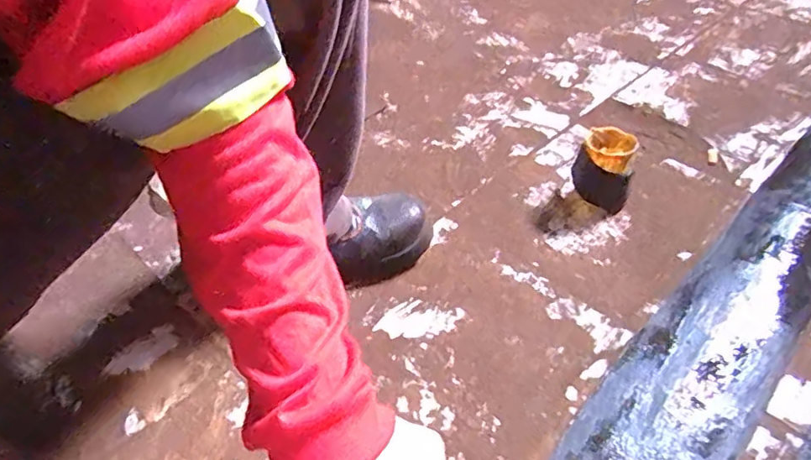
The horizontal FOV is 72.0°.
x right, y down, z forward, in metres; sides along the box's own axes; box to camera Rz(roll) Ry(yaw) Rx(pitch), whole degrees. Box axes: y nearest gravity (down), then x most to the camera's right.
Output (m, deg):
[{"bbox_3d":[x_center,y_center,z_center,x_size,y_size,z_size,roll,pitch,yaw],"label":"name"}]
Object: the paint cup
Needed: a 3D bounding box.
[{"bbox_3d":[0.243,-0.075,0.691,0.071,0.086,0.067,-1,42,1],"label":"paint cup"}]

